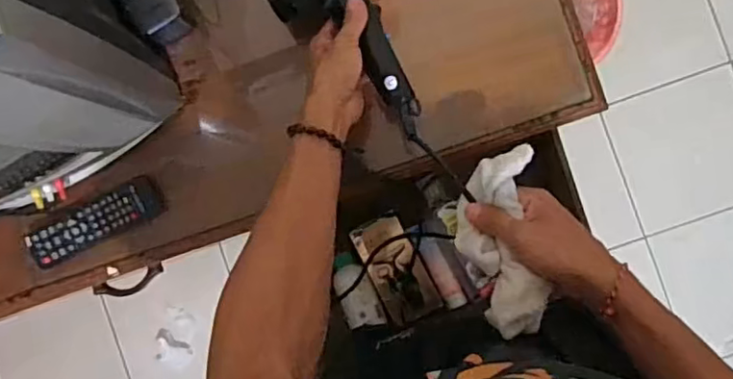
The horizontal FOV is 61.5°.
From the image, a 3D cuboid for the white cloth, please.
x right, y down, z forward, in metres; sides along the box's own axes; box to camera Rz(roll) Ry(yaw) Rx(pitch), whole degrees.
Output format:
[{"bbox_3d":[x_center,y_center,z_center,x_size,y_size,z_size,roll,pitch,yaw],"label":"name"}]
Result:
[{"bbox_3d":[0.114,0.044,0.525,0.067,0.043,0.157,-5,76,4],"label":"white cloth"}]

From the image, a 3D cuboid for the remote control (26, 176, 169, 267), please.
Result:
[{"bbox_3d":[-0.301,0.036,0.683,0.153,0.025,0.046,-25,88,3],"label":"remote control"}]

